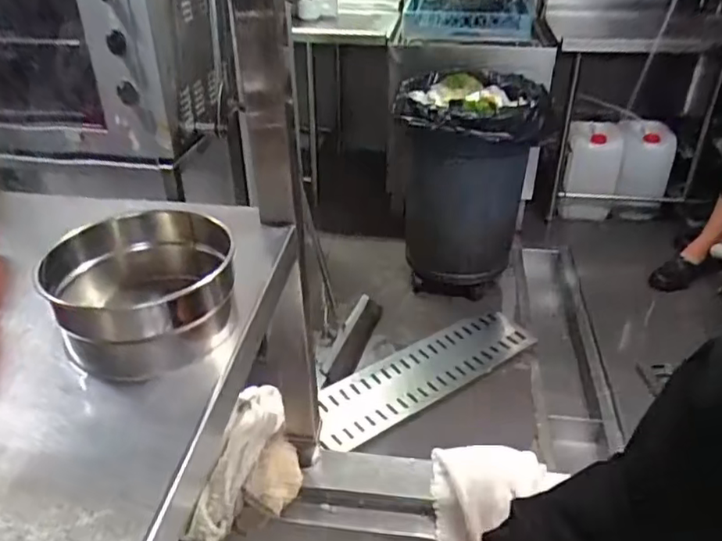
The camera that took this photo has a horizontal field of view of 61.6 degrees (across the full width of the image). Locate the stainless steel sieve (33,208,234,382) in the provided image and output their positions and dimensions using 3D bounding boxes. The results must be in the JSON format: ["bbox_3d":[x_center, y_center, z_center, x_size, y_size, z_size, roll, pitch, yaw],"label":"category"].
[{"bbox_3d":[-0.131,0.014,0.369,0.107,0.058,0.100,-10,34,-15],"label":"stainless steel sieve"}]

